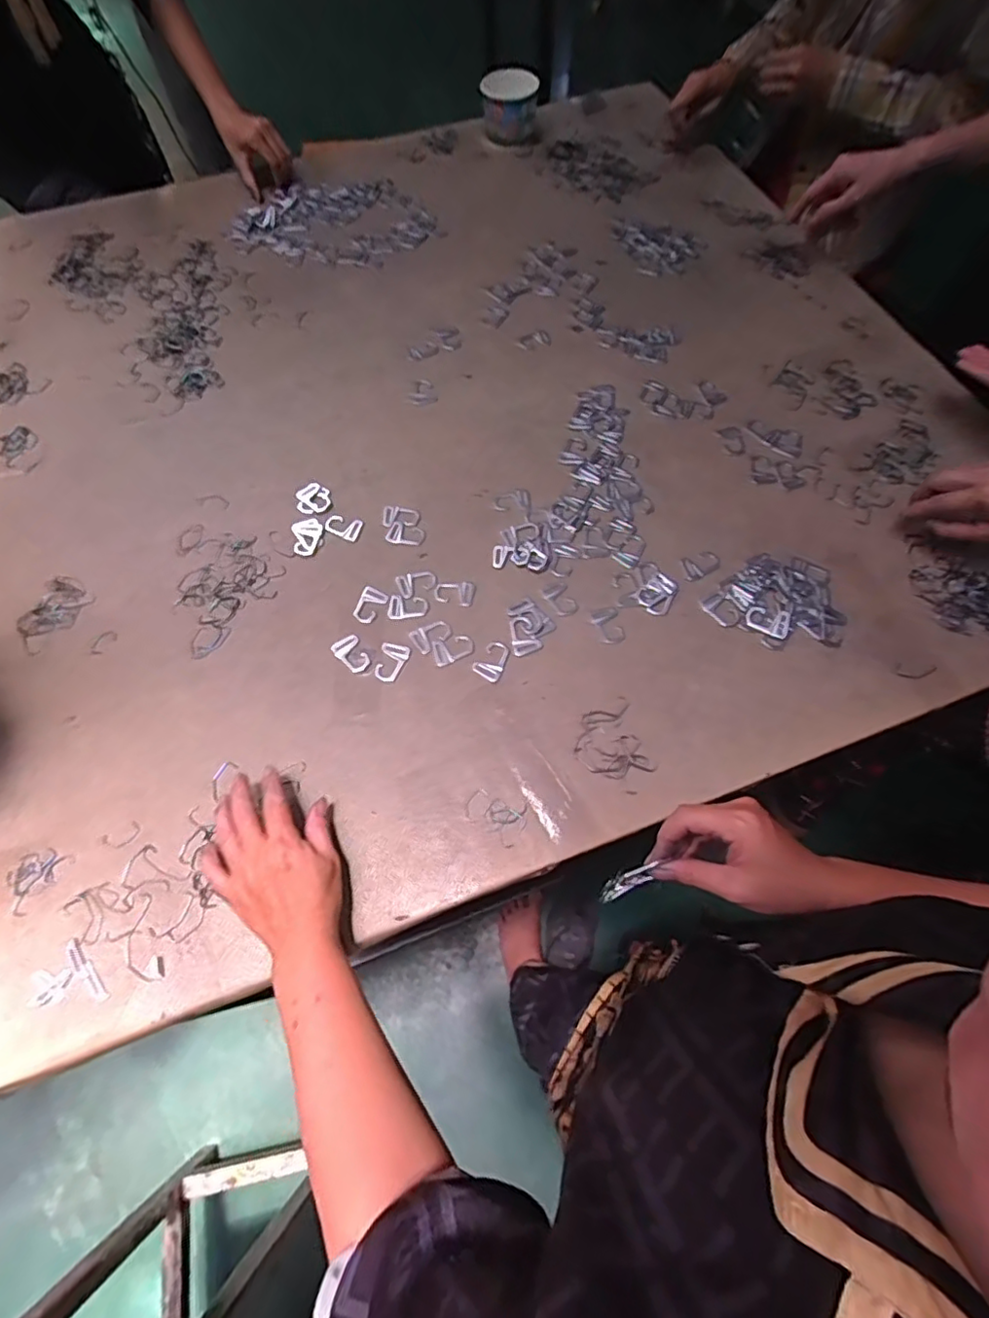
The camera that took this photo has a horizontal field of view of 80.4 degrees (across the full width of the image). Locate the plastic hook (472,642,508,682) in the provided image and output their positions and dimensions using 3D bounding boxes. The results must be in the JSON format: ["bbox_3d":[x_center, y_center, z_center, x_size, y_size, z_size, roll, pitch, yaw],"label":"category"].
[{"bbox_3d":[-0.001,0.001,0.596,0.030,0.004,0.042,32,69,15],"label":"plastic hook"}]

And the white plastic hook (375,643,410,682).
[{"bbox_3d":[-0.105,0.003,0.599,0.029,0.004,0.042,10,65,6],"label":"white plastic hook"}]

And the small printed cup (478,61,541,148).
[{"bbox_3d":[0.023,-0.880,0.933,0.089,0.101,0.074,1,64,1],"label":"small printed cup"}]

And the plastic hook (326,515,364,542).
[{"bbox_3d":[-0.174,-0.153,0.672,0.042,0.004,0.029,17,66,9],"label":"plastic hook"}]

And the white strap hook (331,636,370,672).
[{"bbox_3d":[-0.147,-0.004,0.601,0.028,0.005,0.040,-30,68,-13],"label":"white strap hook"}]

